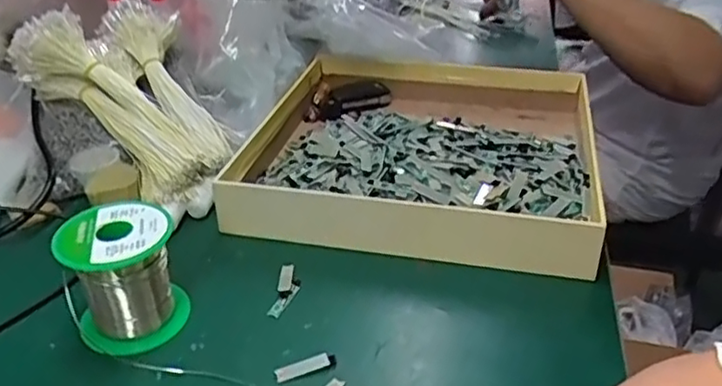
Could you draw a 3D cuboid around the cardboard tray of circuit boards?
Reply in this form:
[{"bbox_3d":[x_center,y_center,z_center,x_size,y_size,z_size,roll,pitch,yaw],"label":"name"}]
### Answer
[{"bbox_3d":[0.058,-0.043,0.590,0.286,0.066,0.268,8,32,12],"label":"cardboard tray of circuit boards"}]

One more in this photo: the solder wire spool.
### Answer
[{"bbox_3d":[-0.149,0.052,0.414,0.063,0.073,0.063,0,31,0],"label":"solder wire spool"}]

